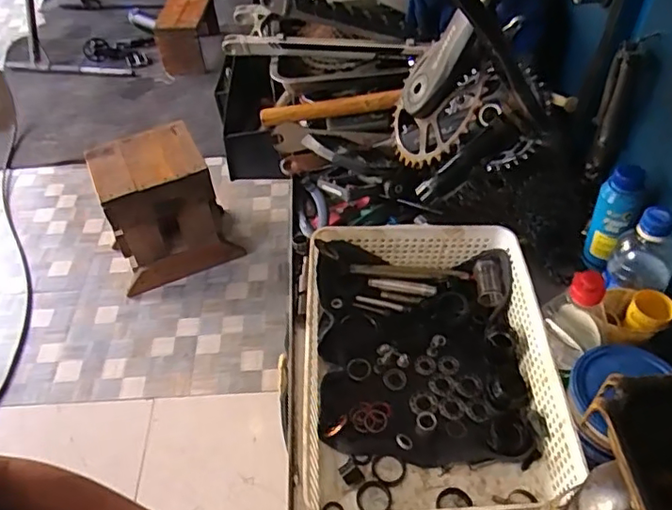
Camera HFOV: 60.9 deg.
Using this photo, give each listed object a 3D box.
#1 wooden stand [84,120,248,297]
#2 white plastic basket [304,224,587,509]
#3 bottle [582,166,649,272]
[{"bbox_3d":[-0.543,-0.137,1.784,0.352,0.415,0.262,-25,52,-18],"label":"wooden stand"},{"bbox_3d":[0.090,0.117,0.614,0.262,0.075,0.328,-2,49,1],"label":"white plastic basket"},{"bbox_3d":[0.323,-0.042,0.674,0.043,0.136,0.038,19,53,18],"label":"bottle"}]

